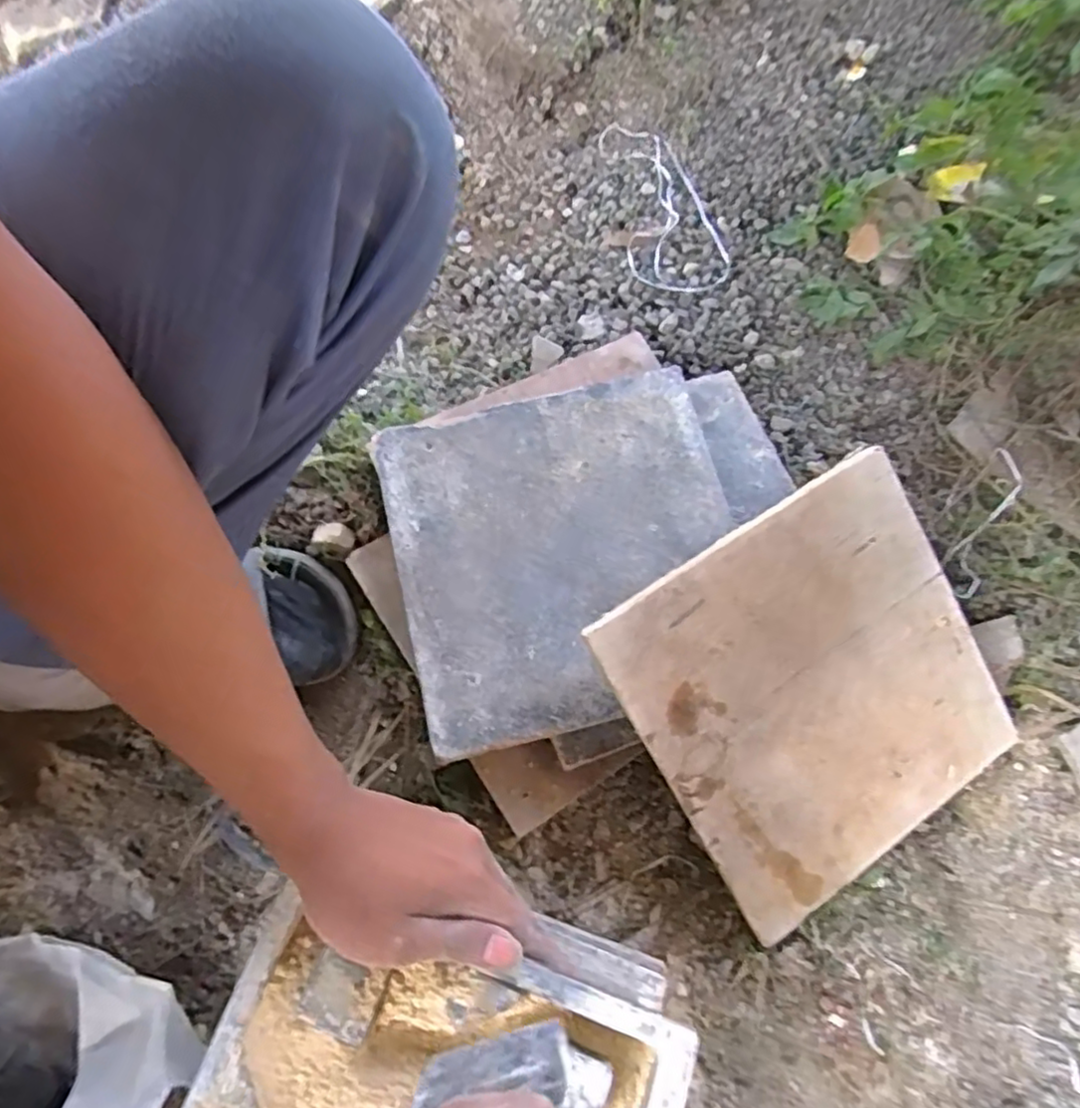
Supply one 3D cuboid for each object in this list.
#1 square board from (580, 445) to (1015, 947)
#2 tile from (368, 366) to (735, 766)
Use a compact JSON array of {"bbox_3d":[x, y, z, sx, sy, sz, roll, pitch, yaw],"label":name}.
[{"bbox_3d":[0.186,0.092,0.459,0.236,0.005,0.244,-32,100,-9],"label":"square board"},{"bbox_3d":[0.019,-0.004,0.494,0.245,0.013,0.242,-13,72,-6],"label":"tile"}]

